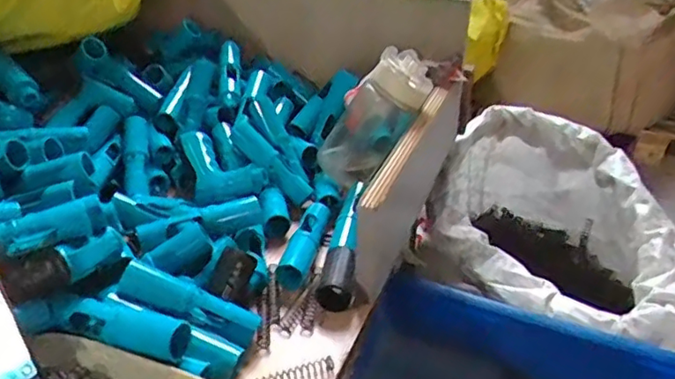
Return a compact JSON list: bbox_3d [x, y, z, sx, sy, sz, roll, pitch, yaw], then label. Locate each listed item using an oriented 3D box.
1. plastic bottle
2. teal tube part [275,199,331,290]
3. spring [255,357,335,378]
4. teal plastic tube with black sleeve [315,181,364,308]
[{"bbox_3d":[0.042,-0.080,0.700,0.075,0.177,0.074,39,38,2],"label":"plastic bottle"},{"bbox_3d":[-0.034,0.051,0.621,0.030,0.025,0.127,5,31,10],"label":"teal tube part"},{"bbox_3d":[-0.039,0.152,0.487,0.074,0.012,0.015,-12,32,-19],"label":"spring"},{"bbox_3d":[0.009,0.050,0.620,0.034,0.049,0.183,4,31,7],"label":"teal plastic tube with black sleeve"}]

